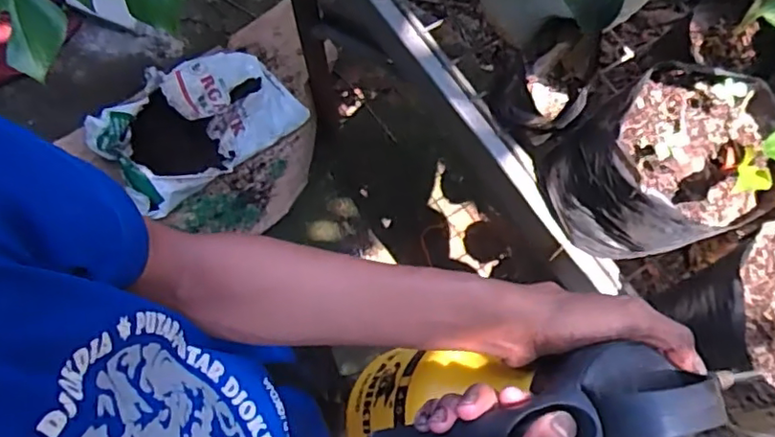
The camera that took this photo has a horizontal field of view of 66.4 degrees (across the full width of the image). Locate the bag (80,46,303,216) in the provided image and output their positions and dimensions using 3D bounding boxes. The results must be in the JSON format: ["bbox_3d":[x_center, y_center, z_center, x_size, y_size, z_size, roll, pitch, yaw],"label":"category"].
[{"bbox_3d":[-0.460,-0.229,1.455,0.449,0.126,0.268,-36,75,-8],"label":"bag"}]

